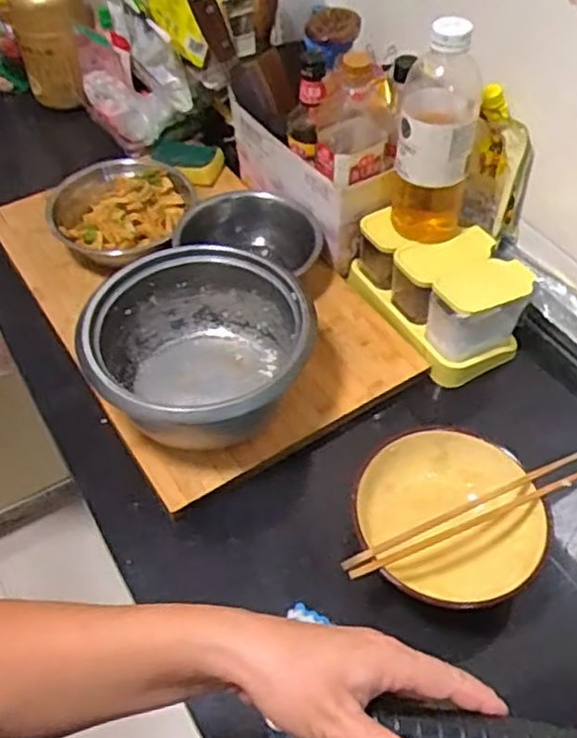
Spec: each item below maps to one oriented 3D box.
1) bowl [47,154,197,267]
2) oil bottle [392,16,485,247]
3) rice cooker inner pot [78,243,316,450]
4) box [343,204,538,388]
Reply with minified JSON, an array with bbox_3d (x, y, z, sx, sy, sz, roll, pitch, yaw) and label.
[{"bbox_3d":[-0.218,-0.199,0.958,0.181,0.081,0.195,3,49,-3],"label":"bowl"},{"bbox_3d":[0.164,-0.252,0.777,0.095,0.233,0.081,12,49,5],"label":"oil bottle"},{"bbox_3d":[-0.093,-0.011,0.758,0.215,0.133,0.219,3,49,-3],"label":"rice cooker inner pot"},{"bbox_3d":[0.184,-0.100,0.848,0.129,0.094,0.197,-19,54,-21],"label":"box"}]

